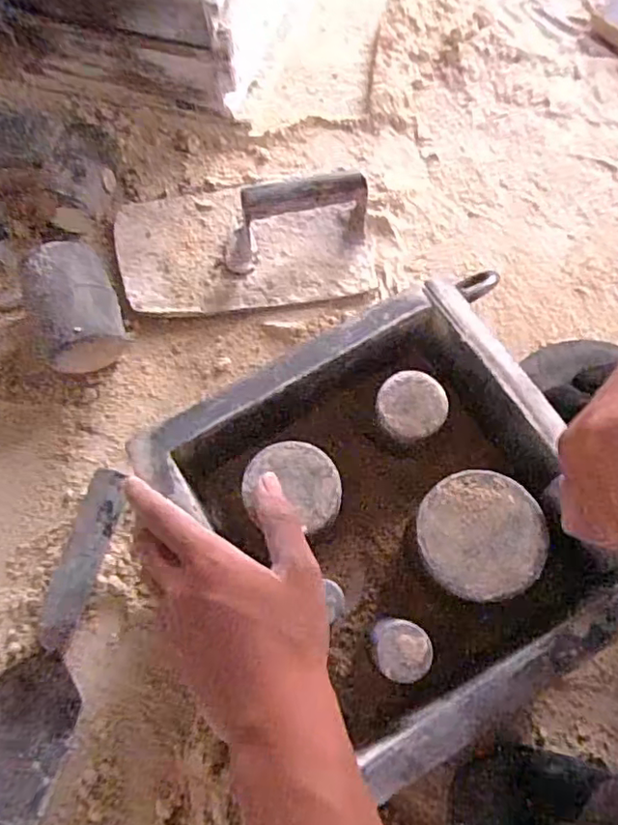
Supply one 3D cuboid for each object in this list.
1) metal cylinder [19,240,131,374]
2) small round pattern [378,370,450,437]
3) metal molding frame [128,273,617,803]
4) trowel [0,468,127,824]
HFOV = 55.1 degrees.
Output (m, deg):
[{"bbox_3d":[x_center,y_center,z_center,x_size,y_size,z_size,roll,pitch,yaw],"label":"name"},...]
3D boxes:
[{"bbox_3d":[-0.188,-0.080,0.490,0.066,0.076,0.100,-23,68,-5],"label":"metal cylinder"},{"bbox_3d":[0.065,-0.005,0.372,0.042,0.008,0.041,-5,67,2],"label":"small round pattern"},{"bbox_3d":[0.052,0.066,0.379,0.226,0.072,0.235,-30,73,-10],"label":"metal molding frame"},{"bbox_3d":[-0.188,0.173,0.422,0.068,0.038,0.263,16,72,6],"label":"trowel"}]

